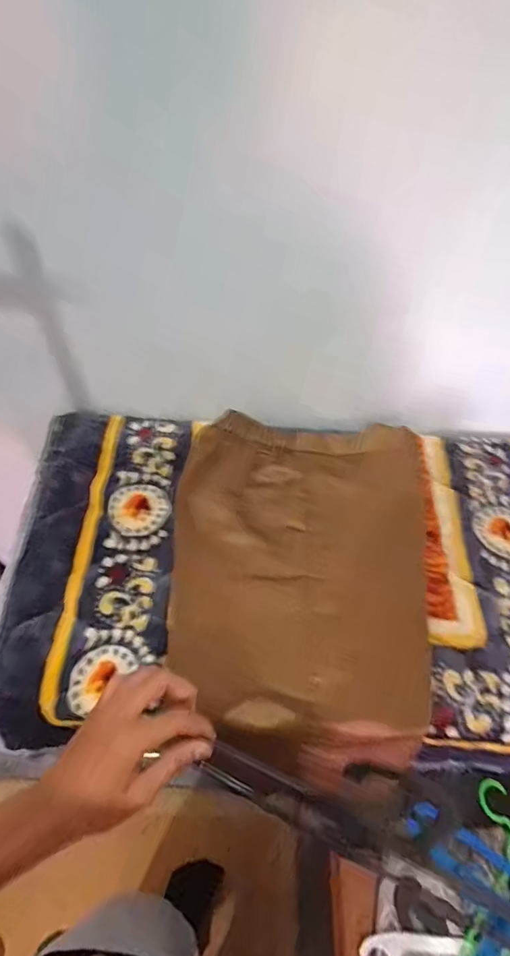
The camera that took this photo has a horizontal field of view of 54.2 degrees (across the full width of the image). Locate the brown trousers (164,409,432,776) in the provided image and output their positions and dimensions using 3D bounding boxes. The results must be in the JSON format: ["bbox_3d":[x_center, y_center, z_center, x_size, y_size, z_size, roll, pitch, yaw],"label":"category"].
[{"bbox_3d":[0.059,0.103,0.609,0.296,0.078,0.400,4,56,1],"label":"brown trousers"}]

